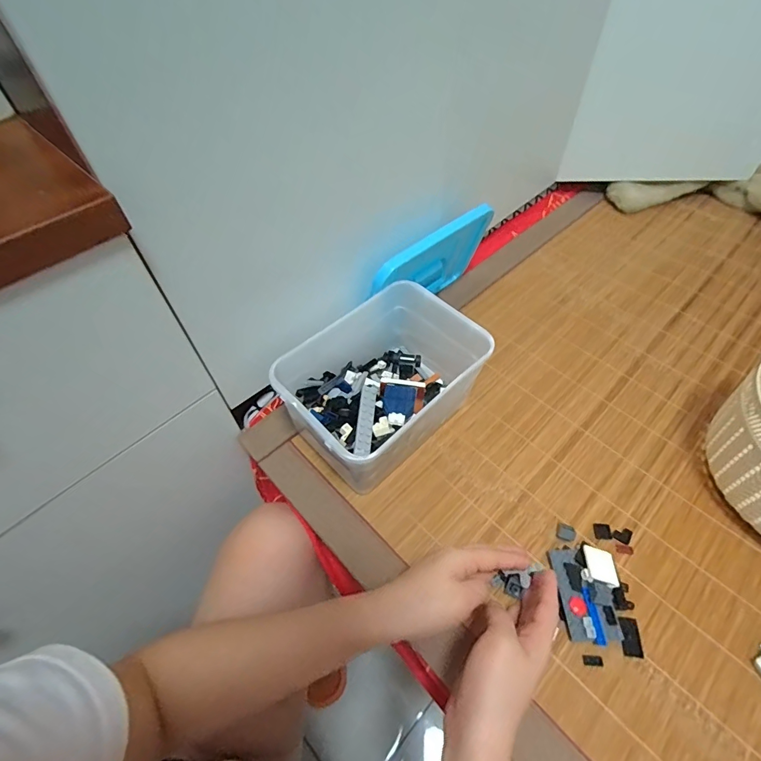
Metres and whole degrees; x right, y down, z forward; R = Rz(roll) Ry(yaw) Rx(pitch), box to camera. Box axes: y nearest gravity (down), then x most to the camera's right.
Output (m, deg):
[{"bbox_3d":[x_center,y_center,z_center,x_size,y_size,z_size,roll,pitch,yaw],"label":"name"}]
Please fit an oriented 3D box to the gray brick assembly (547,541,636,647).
[{"bbox_3d":[0.205,0.202,0.397,0.068,0.019,0.082,-1,53,2],"label":"gray brick assembly"}]

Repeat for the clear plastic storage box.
[{"bbox_3d":[0.003,0.011,0.484,0.208,0.122,0.150,-38,60,-24],"label":"clear plastic storage box"}]

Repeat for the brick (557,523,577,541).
[{"bbox_3d":[0.195,0.160,0.435,0.018,0.009,0.016,18,56,15],"label":"brick"}]

